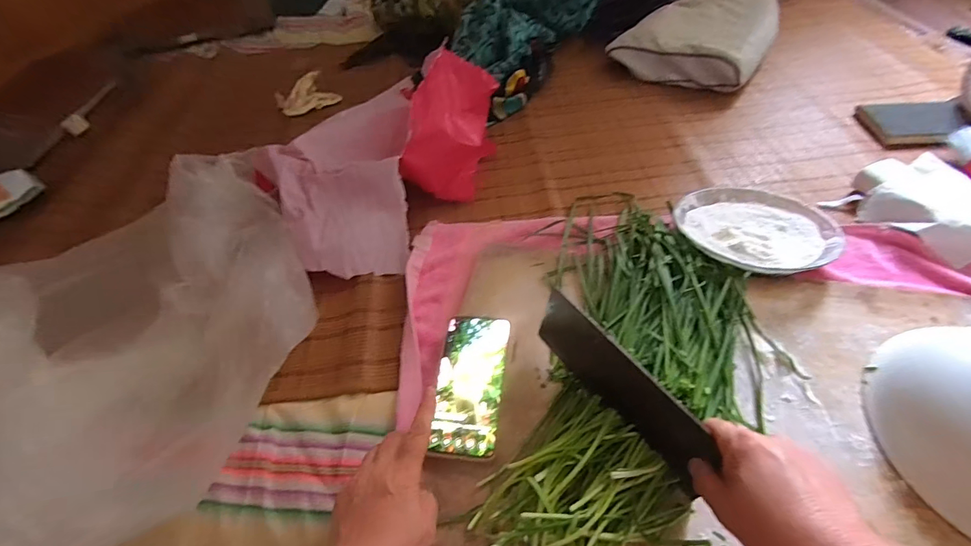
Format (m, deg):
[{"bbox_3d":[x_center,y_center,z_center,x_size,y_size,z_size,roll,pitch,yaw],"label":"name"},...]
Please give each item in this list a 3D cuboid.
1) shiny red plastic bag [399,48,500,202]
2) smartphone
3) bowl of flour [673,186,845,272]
[{"bbox_3d":[-0.051,-0.229,0.674,0.104,0.133,0.233,5,51,9],"label":"shiny red plastic bag"},{"bbox_3d":[-0.015,0.114,0.453,0.071,0.010,0.153,2,53,6],"label":"smartphone"},{"bbox_3d":[0.333,-0.052,0.539,0.174,0.055,0.169,-3,50,3],"label":"bowl of flour"}]

